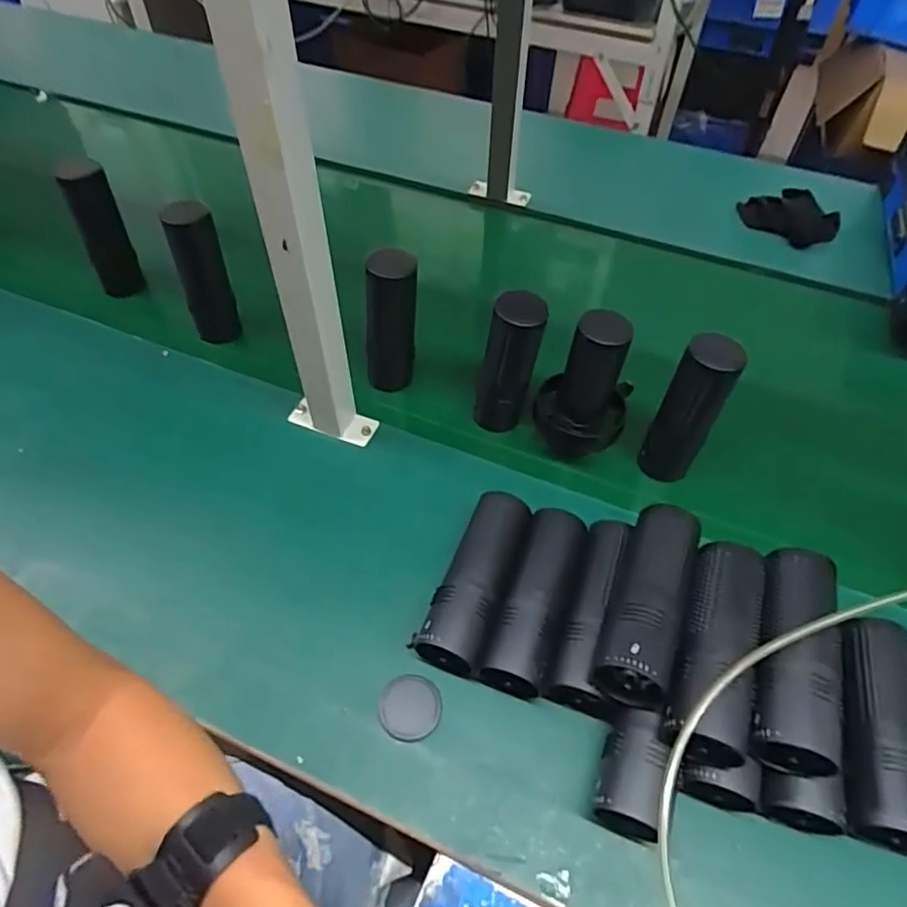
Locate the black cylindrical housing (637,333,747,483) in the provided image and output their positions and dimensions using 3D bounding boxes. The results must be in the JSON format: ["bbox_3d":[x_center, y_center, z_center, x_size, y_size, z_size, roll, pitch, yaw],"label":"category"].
[{"bbox_3d":[0.234,-0.040,0.609,0.056,0.168,0.046,23,54,16],"label":"black cylindrical housing"}]

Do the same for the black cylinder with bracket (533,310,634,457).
[{"bbox_3d":[0.145,-0.073,0.640,0.087,0.158,0.102,19,55,13],"label":"black cylinder with bracket"}]

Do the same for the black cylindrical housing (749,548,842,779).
[{"bbox_3d":[0.259,0.148,0.462,0.062,0.054,0.165,19,55,13],"label":"black cylindrical housing"}]

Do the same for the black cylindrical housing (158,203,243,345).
[{"bbox_3d":[-0.297,-0.206,0.728,0.054,0.170,0.044,-13,53,-12],"label":"black cylindrical housing"}]

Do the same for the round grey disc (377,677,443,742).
[{"bbox_3d":[-0.036,0.213,0.505,0.050,0.005,0.050,6,51,3],"label":"round grey disc"}]

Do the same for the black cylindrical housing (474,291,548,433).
[{"bbox_3d":[0.060,-0.094,0.650,0.060,0.165,0.048,11,52,7],"label":"black cylindrical housing"}]

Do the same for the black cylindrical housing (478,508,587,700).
[{"bbox_3d":[0.073,0.130,0.542,0.052,0.055,0.162,17,53,12],"label":"black cylindrical housing"}]

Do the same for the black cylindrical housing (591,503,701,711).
[{"bbox_3d":[0.154,0.115,0.482,0.057,0.051,0.151,19,55,13],"label":"black cylindrical housing"}]

